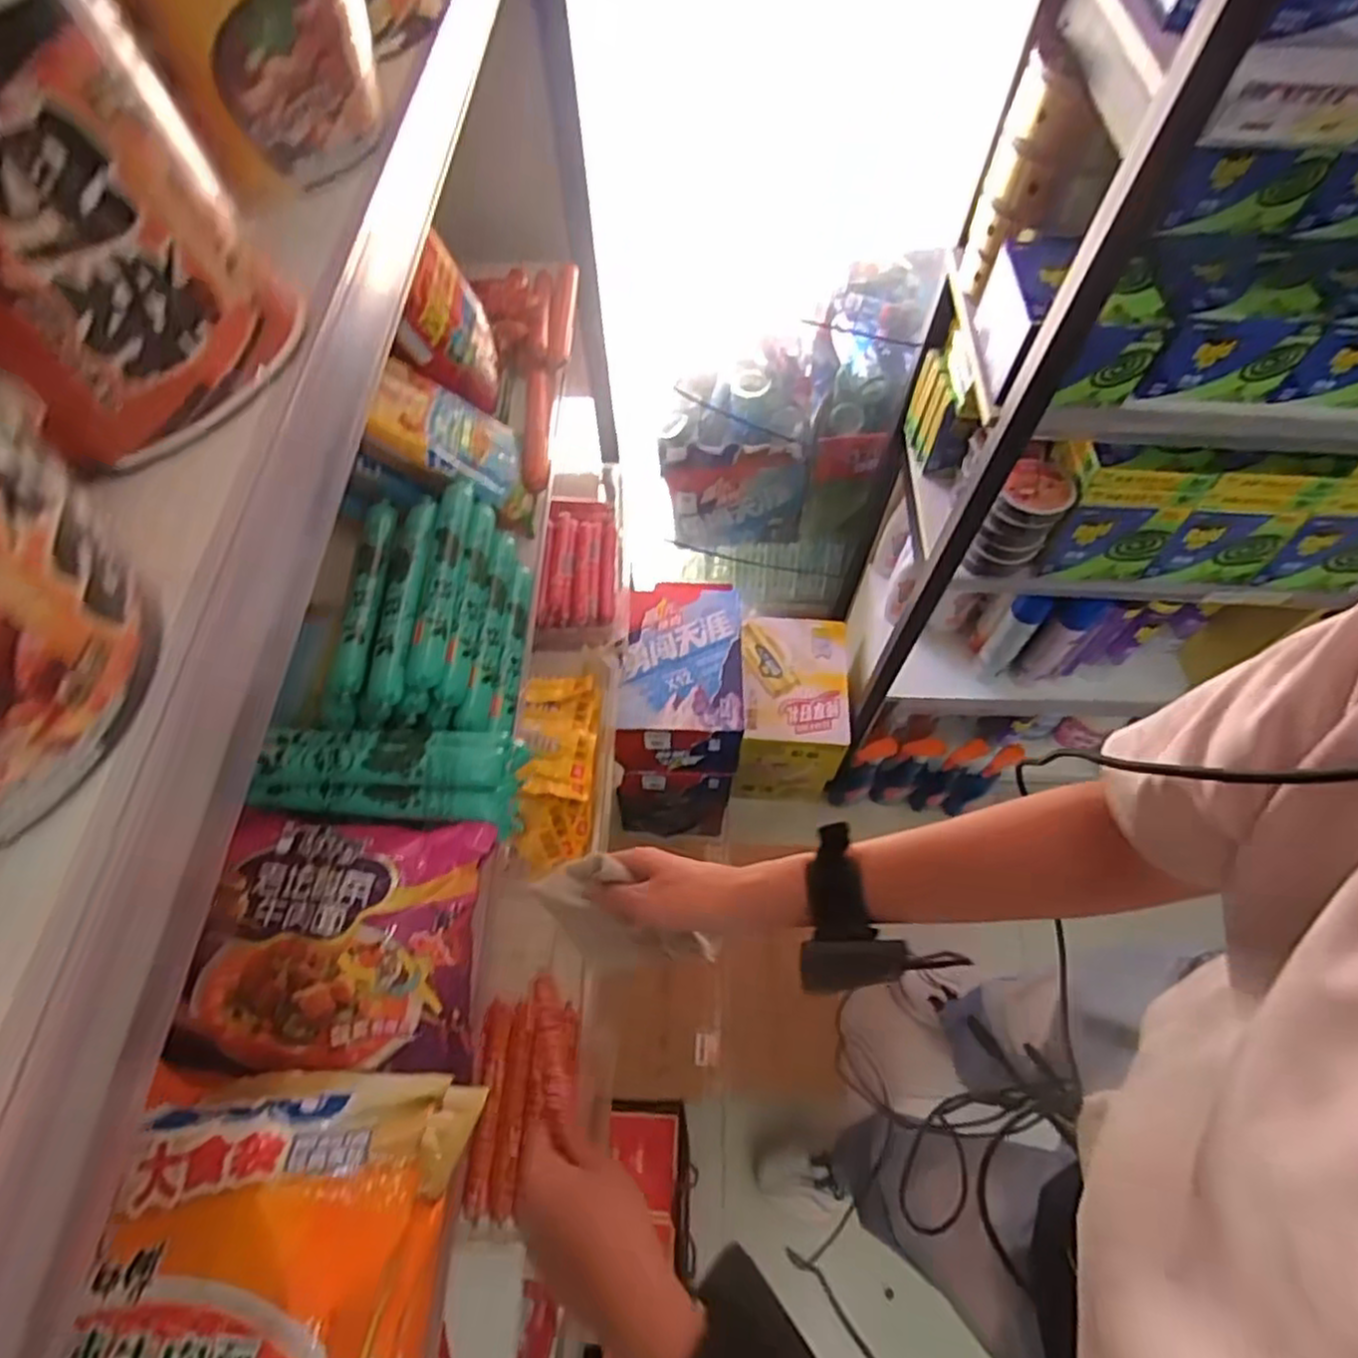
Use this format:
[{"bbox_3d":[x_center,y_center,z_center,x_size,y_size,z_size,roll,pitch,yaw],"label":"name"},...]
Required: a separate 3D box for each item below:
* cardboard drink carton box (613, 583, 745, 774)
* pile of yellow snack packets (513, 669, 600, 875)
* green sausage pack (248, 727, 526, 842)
[{"bbox_3d":[0.004,0.003,1.270,0.207,0.162,0.281,1,60,1],"label":"cardboard drink carton box"},{"bbox_3d":[-0.137,0.096,0.782,0.091,0.058,0.218,0,60,0],"label":"pile of yellow snack packets"},{"bbox_3d":[-0.179,0.052,0.445,0.161,0.056,0.062,3,60,2],"label":"green sausage pack"}]

